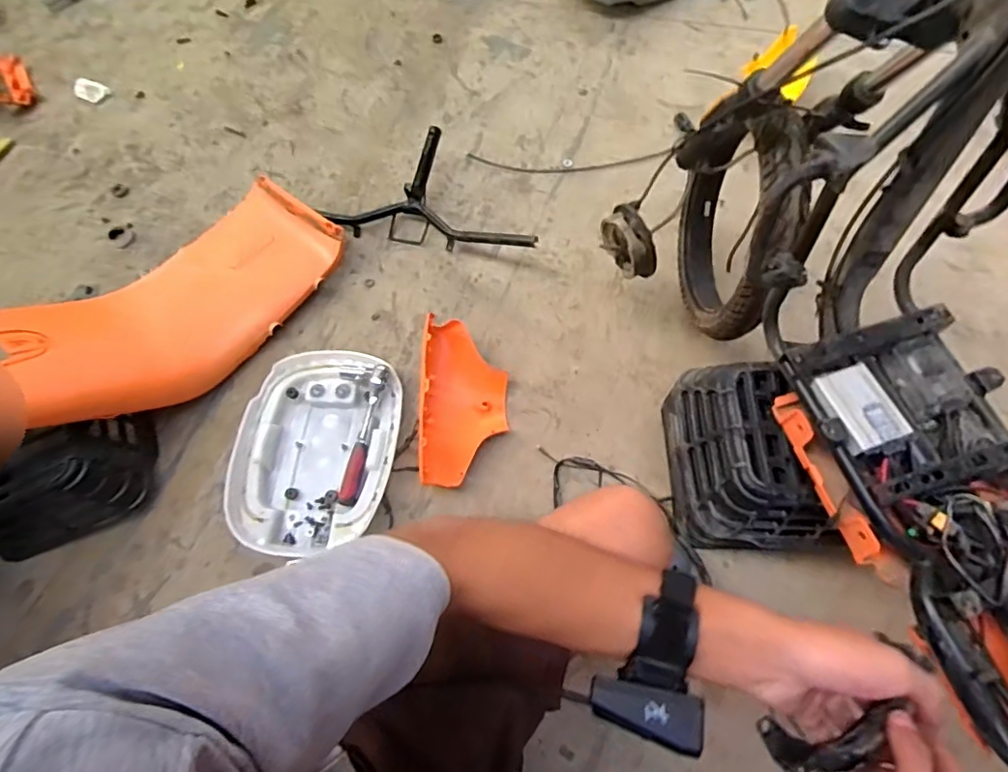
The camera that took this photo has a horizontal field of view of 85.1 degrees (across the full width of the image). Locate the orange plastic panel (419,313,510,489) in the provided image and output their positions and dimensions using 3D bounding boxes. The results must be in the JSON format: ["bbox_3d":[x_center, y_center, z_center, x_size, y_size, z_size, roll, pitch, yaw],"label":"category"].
[{"bbox_3d":[-0.067,0.022,0.943,0.141,0.105,0.299,-1,66,0],"label":"orange plastic panel"}]

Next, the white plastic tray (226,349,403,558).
[{"bbox_3d":[-0.312,0.101,0.935,0.259,0.058,0.351,0,66,1],"label":"white plastic tray"}]

